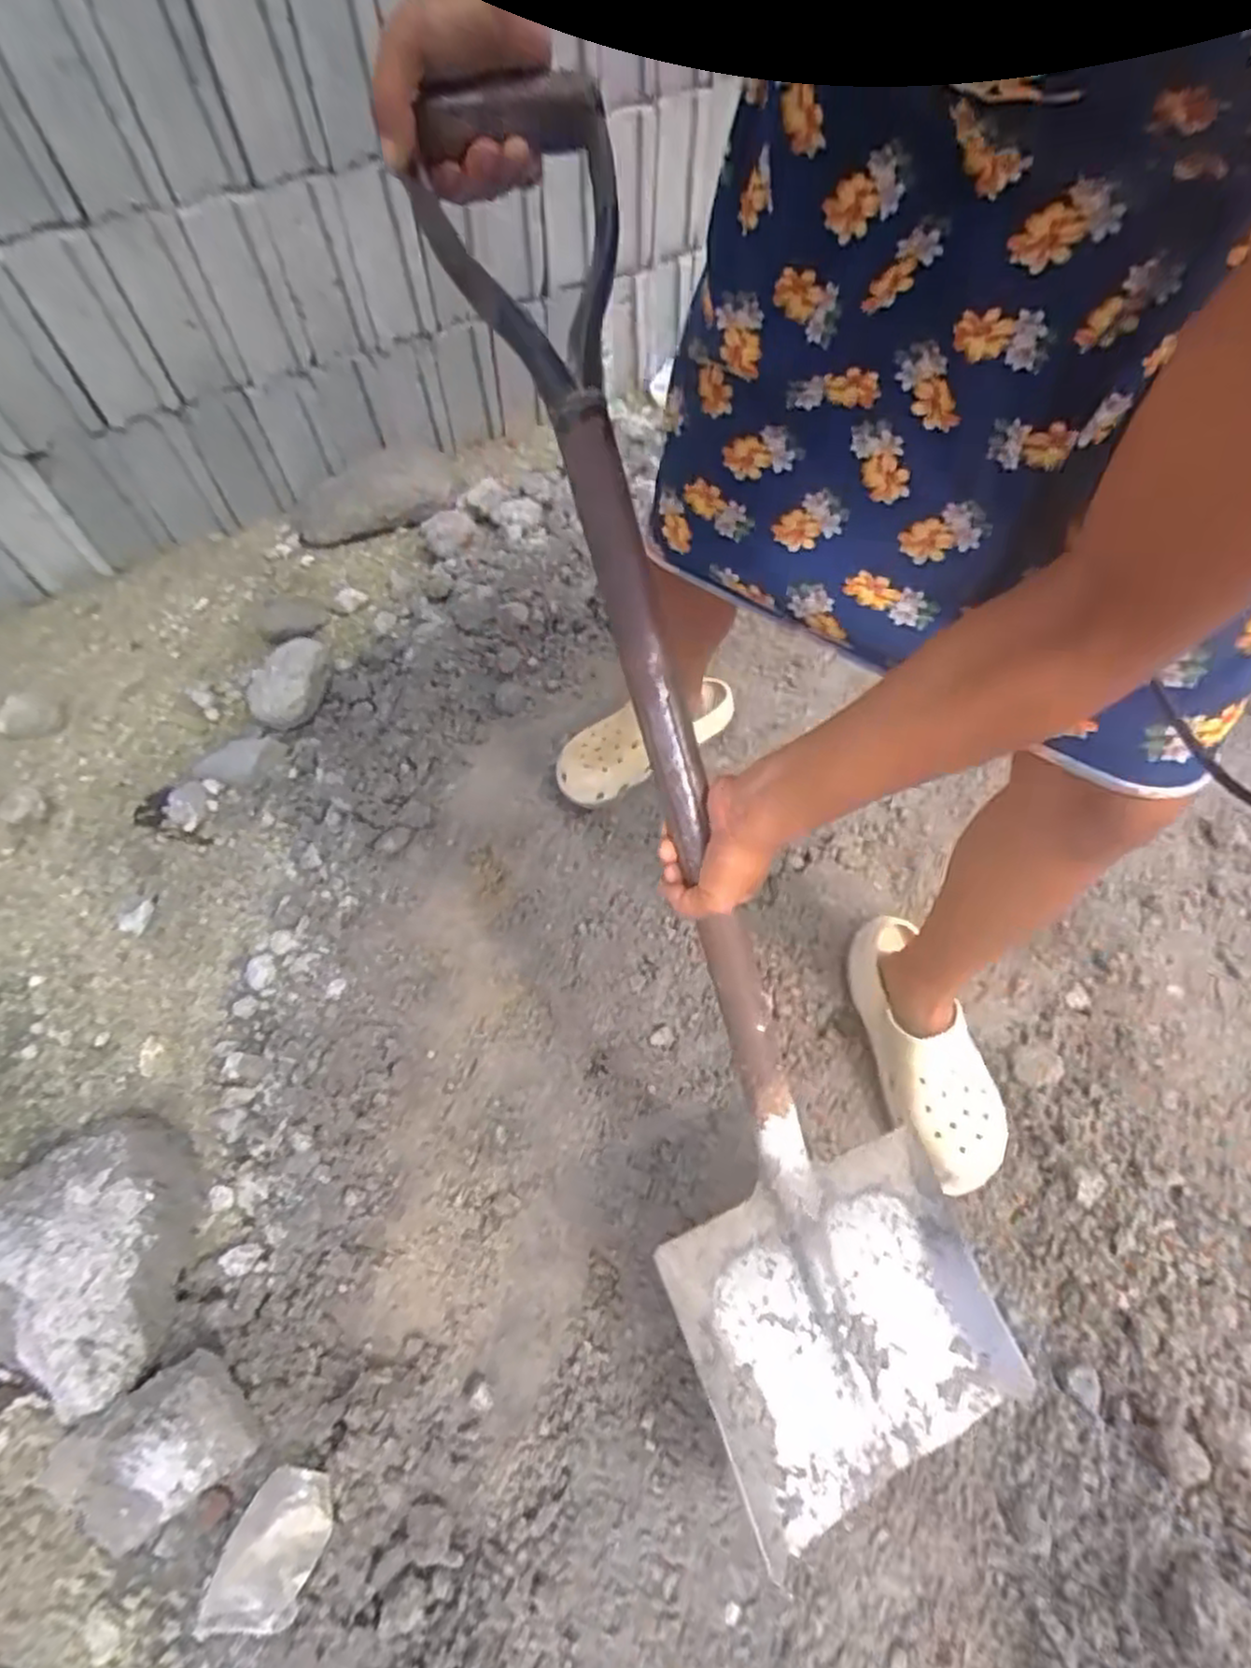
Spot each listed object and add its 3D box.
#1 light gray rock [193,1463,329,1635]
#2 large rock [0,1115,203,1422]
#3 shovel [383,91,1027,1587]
[{"bbox_3d":[-0.258,0.524,0.533,0.063,0.044,0.089,15,61,7],"label":"light gray rock"},{"bbox_3d":[-0.495,0.356,0.626,0.206,0.086,0.208,1,61,-1],"label":"large rock"},{"bbox_3d":[0.075,0.036,0.475,0.225,0.084,0.915,-18,103,-11],"label":"shovel"}]

